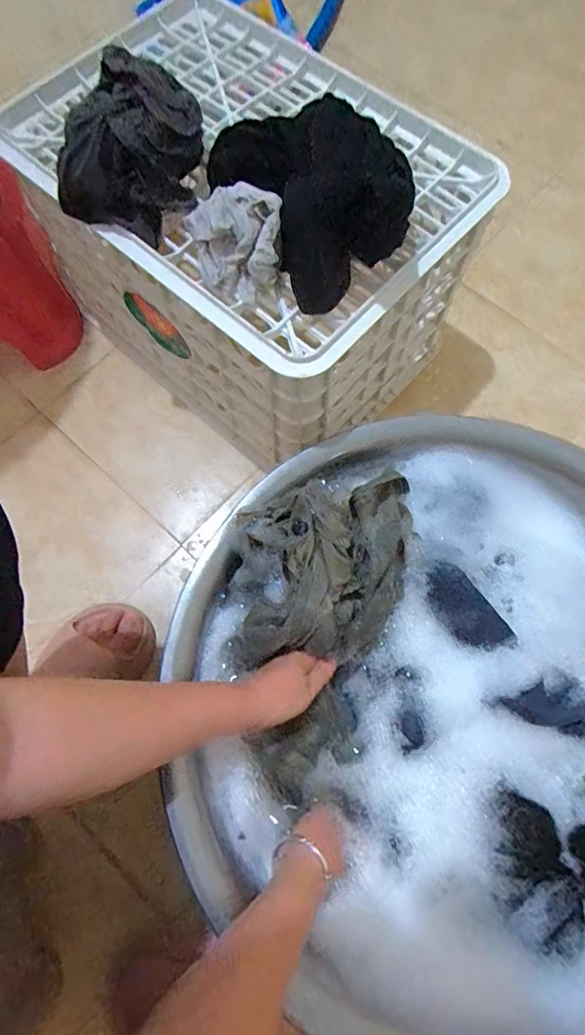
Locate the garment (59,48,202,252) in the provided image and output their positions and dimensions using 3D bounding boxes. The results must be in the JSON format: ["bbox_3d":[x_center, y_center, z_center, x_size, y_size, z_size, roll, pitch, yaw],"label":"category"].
[{"bbox_3d":[-0.149,-0.339,0.449,0.112,0.086,0.137,27,74,9],"label":"garment"}]

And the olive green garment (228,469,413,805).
[{"bbox_3d":[0.022,0.102,0.452,0.165,0.111,0.300,9,72,2],"label":"olive green garment"}]

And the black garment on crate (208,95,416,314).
[{"bbox_3d":[0.023,-0.294,0.435,0.136,0.064,0.161,-36,75,-10],"label":"black garment on crate"}]

